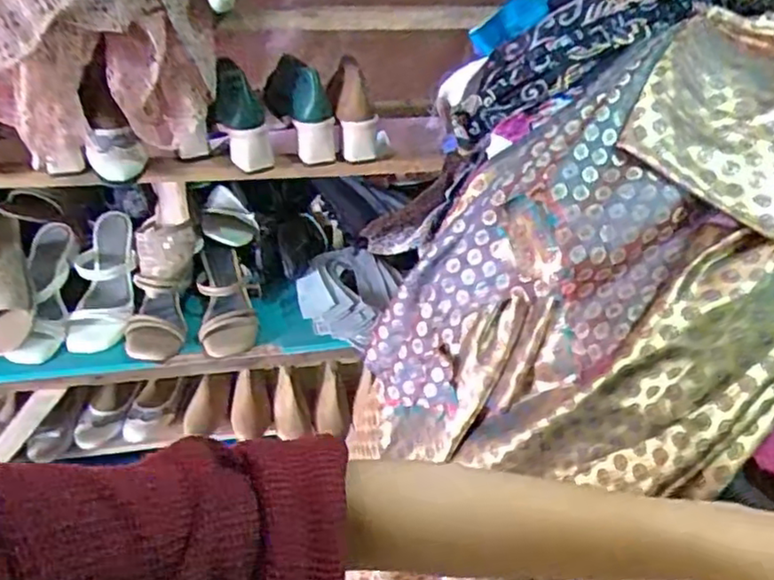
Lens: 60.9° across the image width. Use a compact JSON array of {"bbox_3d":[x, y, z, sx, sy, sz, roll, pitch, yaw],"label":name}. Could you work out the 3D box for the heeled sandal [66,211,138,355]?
[{"bbox_3d":[-0.430,-0.015,1.009,0.092,0.075,0.223,0,65,-7],"label":"heeled sandal"}]

